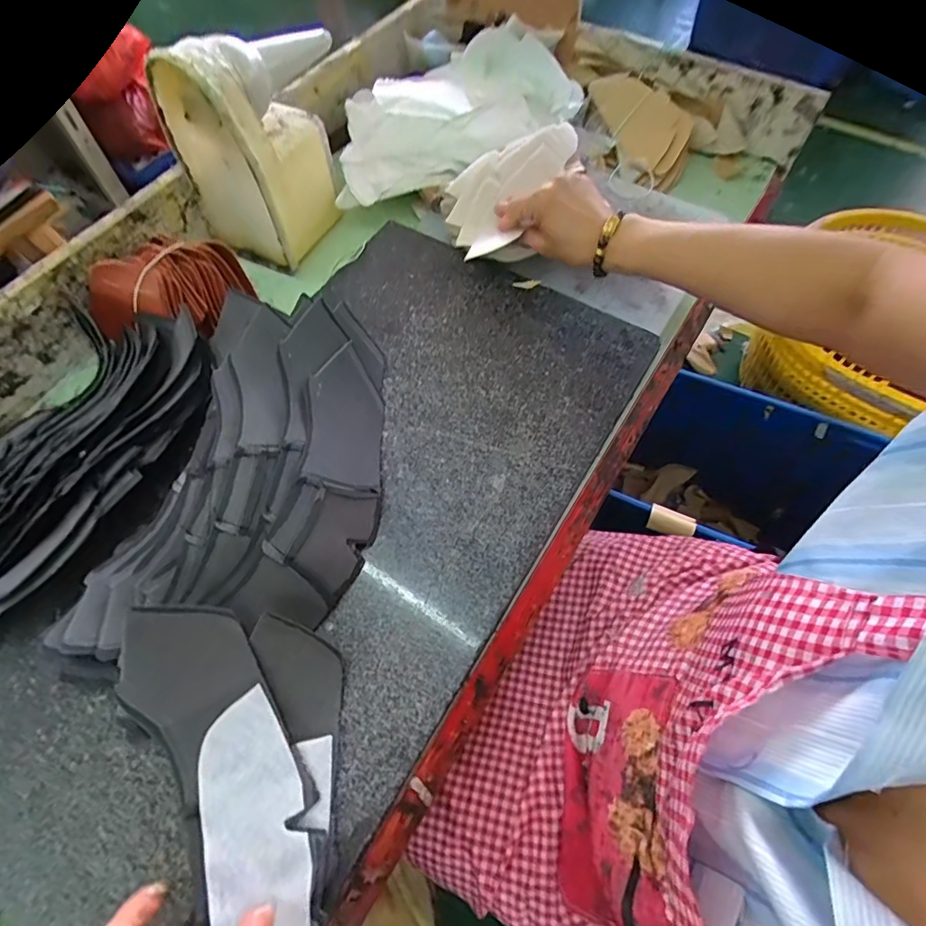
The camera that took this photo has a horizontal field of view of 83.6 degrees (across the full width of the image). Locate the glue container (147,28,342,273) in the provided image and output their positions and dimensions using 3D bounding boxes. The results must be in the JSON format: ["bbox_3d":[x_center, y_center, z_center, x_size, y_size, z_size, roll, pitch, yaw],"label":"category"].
[{"bbox_3d":[-0.212,-0.324,0.532,0.112,0.191,0.118,27,68,15],"label":"glue container"}]

